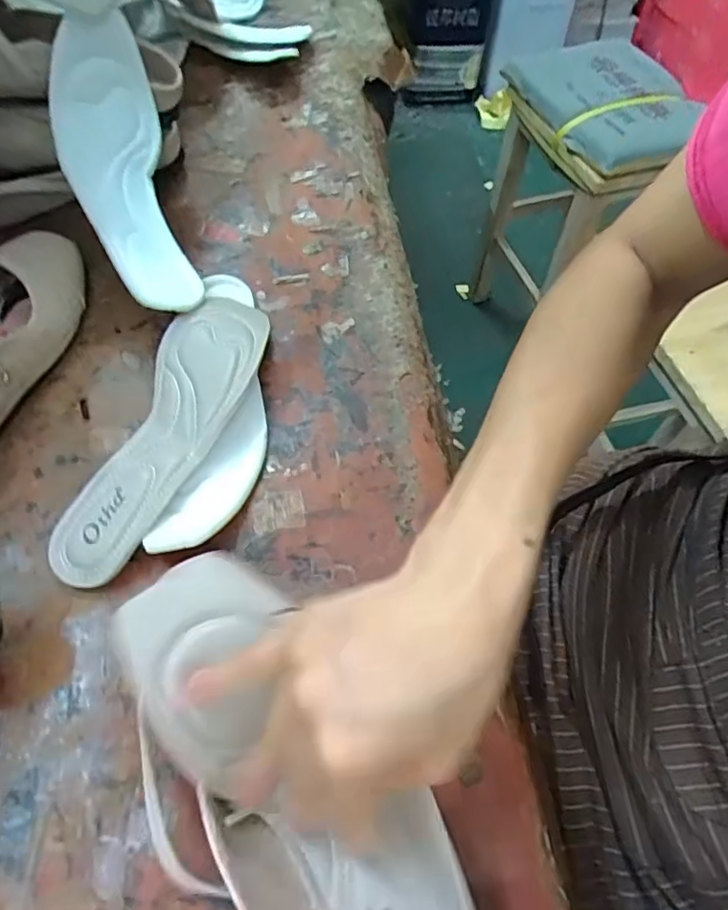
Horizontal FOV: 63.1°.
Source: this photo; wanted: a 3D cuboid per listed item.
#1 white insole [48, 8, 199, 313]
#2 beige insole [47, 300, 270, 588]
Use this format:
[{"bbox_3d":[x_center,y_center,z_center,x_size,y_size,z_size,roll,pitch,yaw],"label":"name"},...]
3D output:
[{"bbox_3d":[-0.190,-0.215,0.461,0.077,0.046,0.212,-16,96,-11],"label":"white insole"},{"bbox_3d":[-0.126,-0.022,0.404,0.073,0.033,0.232,15,59,8],"label":"beige insole"}]

